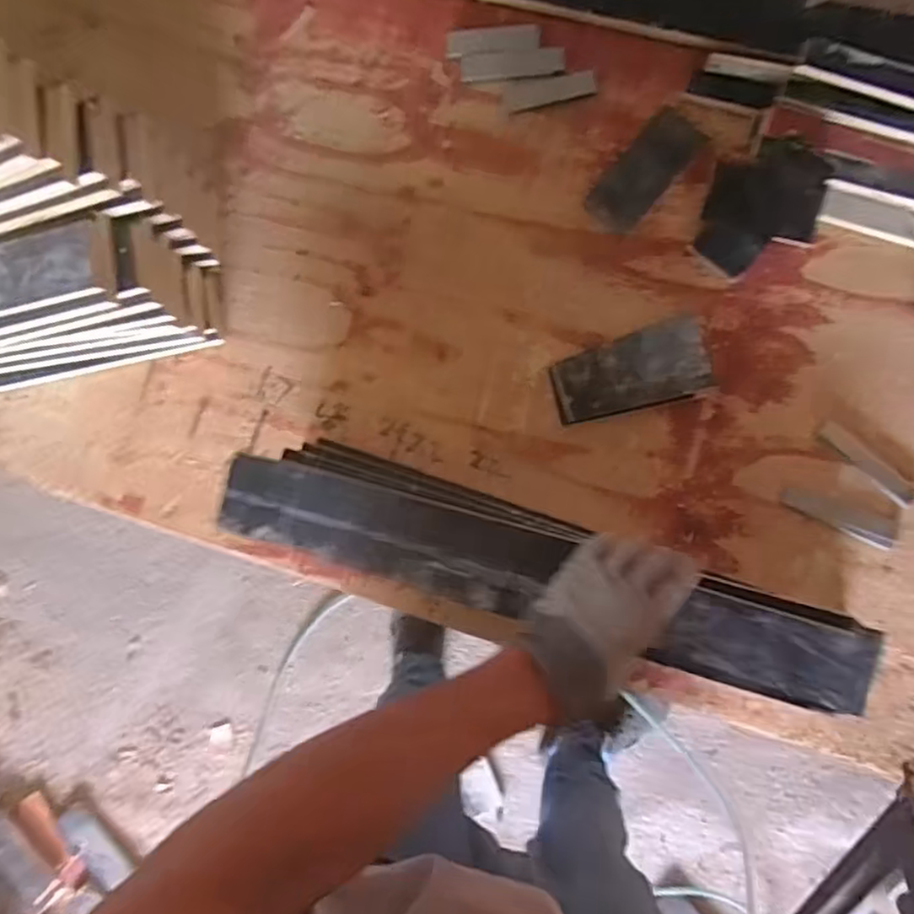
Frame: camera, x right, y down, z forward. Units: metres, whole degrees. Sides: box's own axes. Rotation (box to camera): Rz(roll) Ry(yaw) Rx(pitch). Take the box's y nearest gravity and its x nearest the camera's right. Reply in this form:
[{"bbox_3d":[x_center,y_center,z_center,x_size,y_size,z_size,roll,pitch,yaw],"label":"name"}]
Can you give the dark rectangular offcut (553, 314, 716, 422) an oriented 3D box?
[{"bbox_3d":[0.181,-0.089,0.699,0.160,0.028,0.080,-14,85,5],"label":"dark rectangular offcut"}]

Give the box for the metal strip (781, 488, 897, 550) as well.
[{"bbox_3d":[0.384,0.058,0.679,0.112,0.005,0.026,26,89,7],"label":"metal strip"}]

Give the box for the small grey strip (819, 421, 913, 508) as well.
[{"bbox_3d":[0.414,0.007,0.679,0.021,0.009,0.109,-45,84,2],"label":"small grey strip"}]

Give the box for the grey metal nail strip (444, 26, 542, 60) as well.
[{"bbox_3d":[0.040,-0.460,0.743,0.102,0.010,0.029,-7,86,5],"label":"grey metal nail strip"}]

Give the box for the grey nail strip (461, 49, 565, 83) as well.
[{"bbox_3d":[0.062,-0.432,0.742,0.112,0.005,0.030,-4,86,5],"label":"grey nail strip"}]

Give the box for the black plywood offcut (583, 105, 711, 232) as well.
[{"bbox_3d":[0.202,-0.308,0.726,0.062,0.012,0.135,41,91,7],"label":"black plywood offcut"}]

